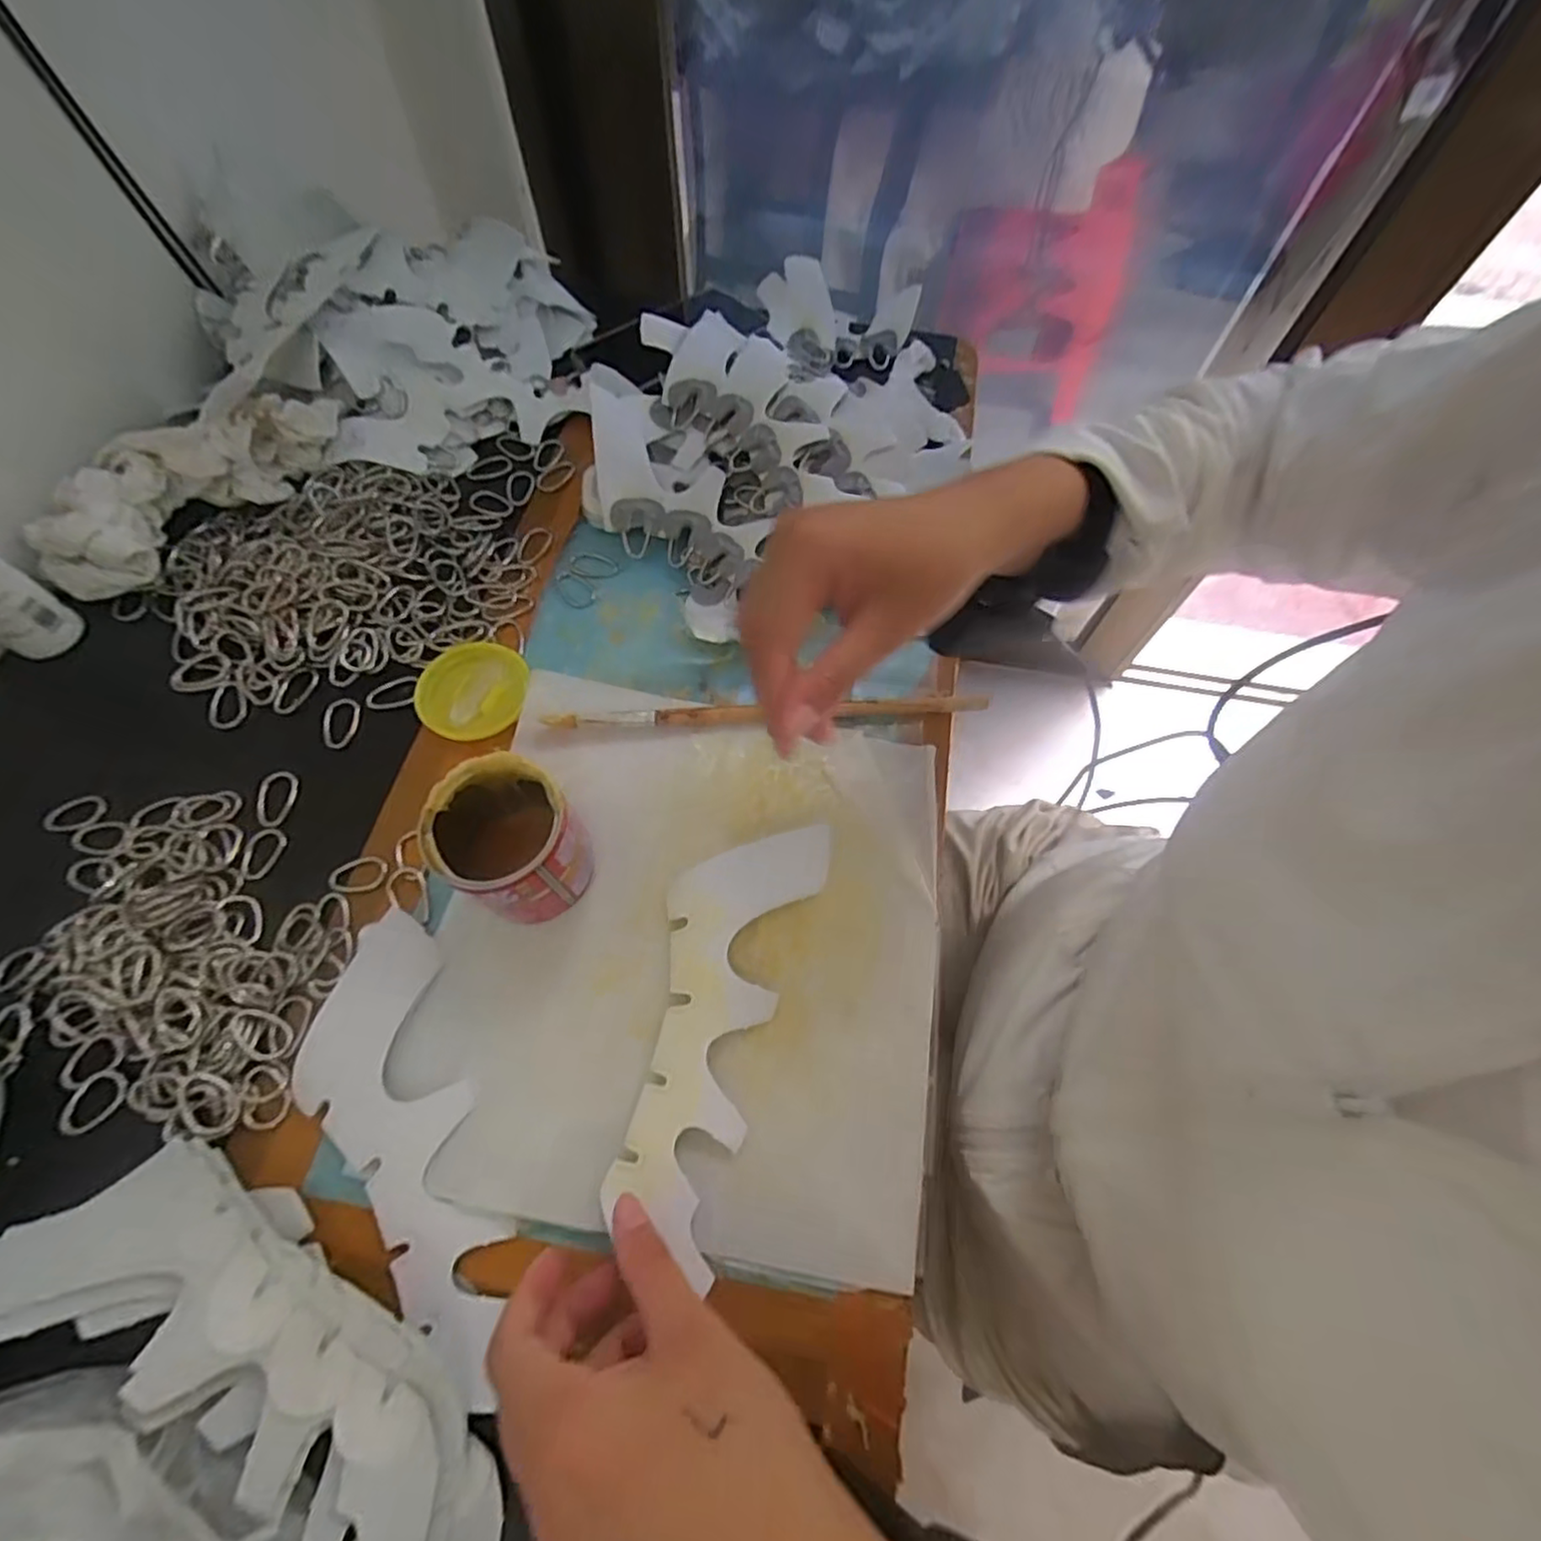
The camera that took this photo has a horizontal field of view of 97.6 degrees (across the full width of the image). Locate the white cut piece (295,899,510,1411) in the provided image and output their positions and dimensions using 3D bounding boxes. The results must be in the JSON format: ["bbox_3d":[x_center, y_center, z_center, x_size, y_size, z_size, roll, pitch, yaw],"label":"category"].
[{"bbox_3d":[-0.170,0.168,0.307,0.071,0.008,0.201,-22,68,-12],"label":"white cut piece"}]

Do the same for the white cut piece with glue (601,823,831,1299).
[{"bbox_3d":[-0.029,0.114,0.331,0.069,0.013,0.197,17,65,5],"label":"white cut piece with glue"}]

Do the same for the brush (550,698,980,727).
[{"bbox_3d":[0.000,-0.035,0.411,0.265,0.013,0.014,-3,63,-5],"label":"brush"}]

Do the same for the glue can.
[{"bbox_3d":[-0.129,0.038,0.337,0.068,0.067,0.061,31,65,12],"label":"glue can"}]

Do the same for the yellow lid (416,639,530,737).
[{"bbox_3d":[-0.183,-0.050,0.416,0.062,0.004,0.066,2,63,-3],"label":"yellow lid"}]

